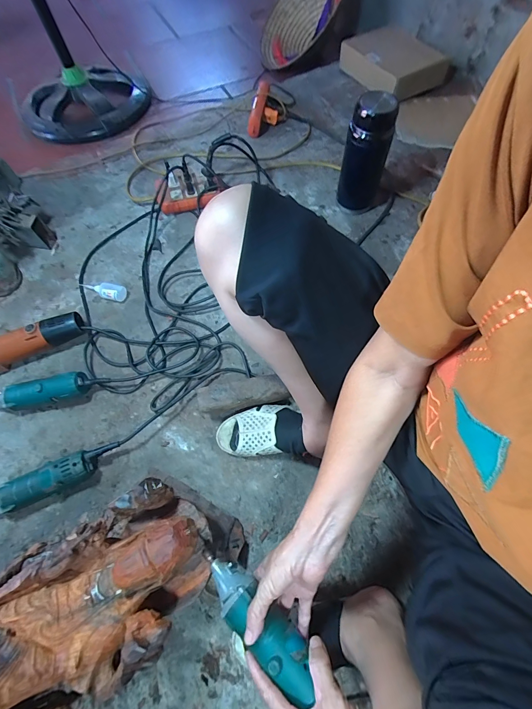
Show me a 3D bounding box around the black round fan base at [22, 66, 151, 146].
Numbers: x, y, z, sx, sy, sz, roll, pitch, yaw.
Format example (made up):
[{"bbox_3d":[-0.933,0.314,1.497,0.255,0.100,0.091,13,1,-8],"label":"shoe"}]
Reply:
[{"bbox_3d":[-0.693,-0.949,1.198,0.479,0.074,0.451,16,66,11],"label":"black round fan base"}]

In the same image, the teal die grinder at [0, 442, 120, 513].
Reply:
[{"bbox_3d":[-0.385,0.227,0.558,0.259,0.053,0.054,-23,65,-8],"label":"teal die grinder"}]

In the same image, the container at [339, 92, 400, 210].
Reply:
[{"bbox_3d":[0.229,-0.445,0.742,0.097,0.256,0.092,-1,63,3],"label":"container"}]

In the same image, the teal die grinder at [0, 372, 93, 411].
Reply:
[{"bbox_3d":[-0.467,0.081,0.628,0.232,0.059,0.052,-8,63,-1],"label":"teal die grinder"}]

